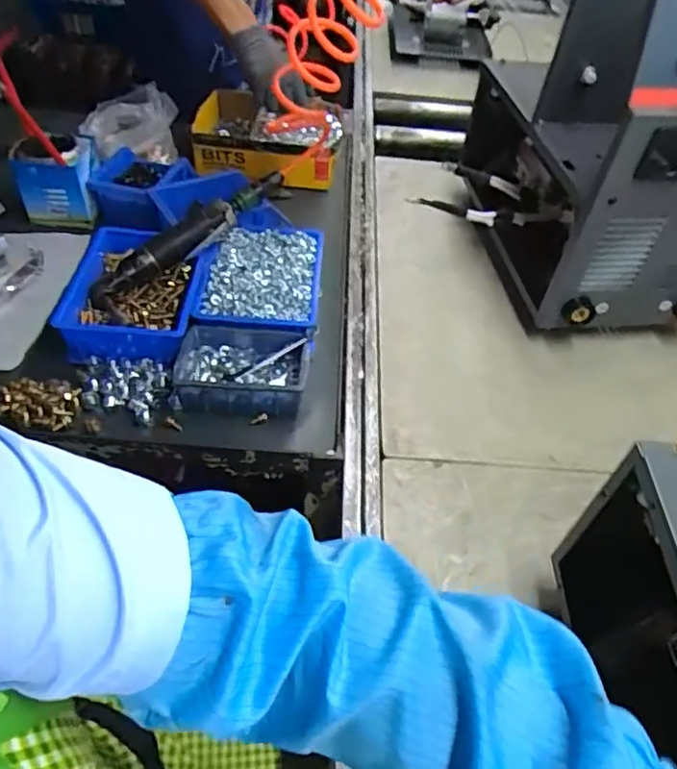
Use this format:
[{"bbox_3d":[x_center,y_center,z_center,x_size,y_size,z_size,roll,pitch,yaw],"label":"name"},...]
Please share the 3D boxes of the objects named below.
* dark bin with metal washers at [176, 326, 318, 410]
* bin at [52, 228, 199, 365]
[{"bbox_3d":[-0.108,-0.016,0.681,0.150,0.059,0.100,5,47,-2],"label":"dark bin with metal washers"},{"bbox_3d":[-0.253,-0.117,0.737,0.147,0.064,0.194,4,47,-3],"label":"bin"}]

